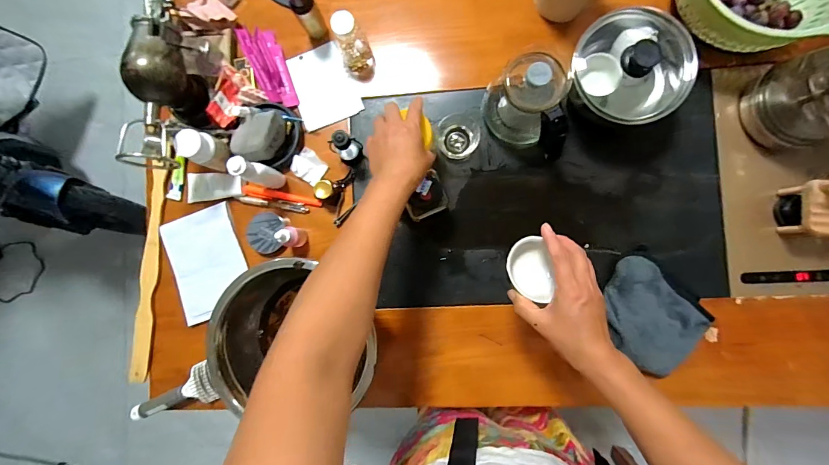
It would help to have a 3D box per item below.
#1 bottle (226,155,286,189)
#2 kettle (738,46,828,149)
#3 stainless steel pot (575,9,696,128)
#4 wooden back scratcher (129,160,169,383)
[{"bbox_3d":[-0.252,-0.096,0.575,0.029,0.123,0.032,22,90,6],"label":"bottle"},{"bbox_3d":[0.585,-0.200,0.482,0.142,0.172,0.126,-22,86,4],"label":"kettle"},{"bbox_3d":[0.312,-0.235,0.533,0.159,0.128,0.154,0,88,6],"label":"stainless steel pot"},{"bbox_3d":[-0.482,0.070,0.640,0.030,0.014,0.396,5,88,6],"label":"wooden back scratcher"}]

